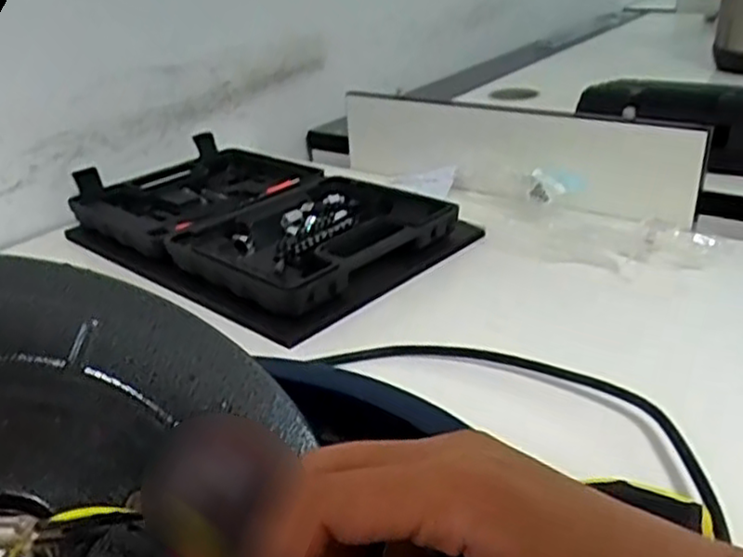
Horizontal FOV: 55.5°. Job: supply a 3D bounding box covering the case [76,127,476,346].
[{"bbox_3d":[-0.114,-0.059,0.683,0.360,0.045,0.233,20,35,38],"label":"case"}]

